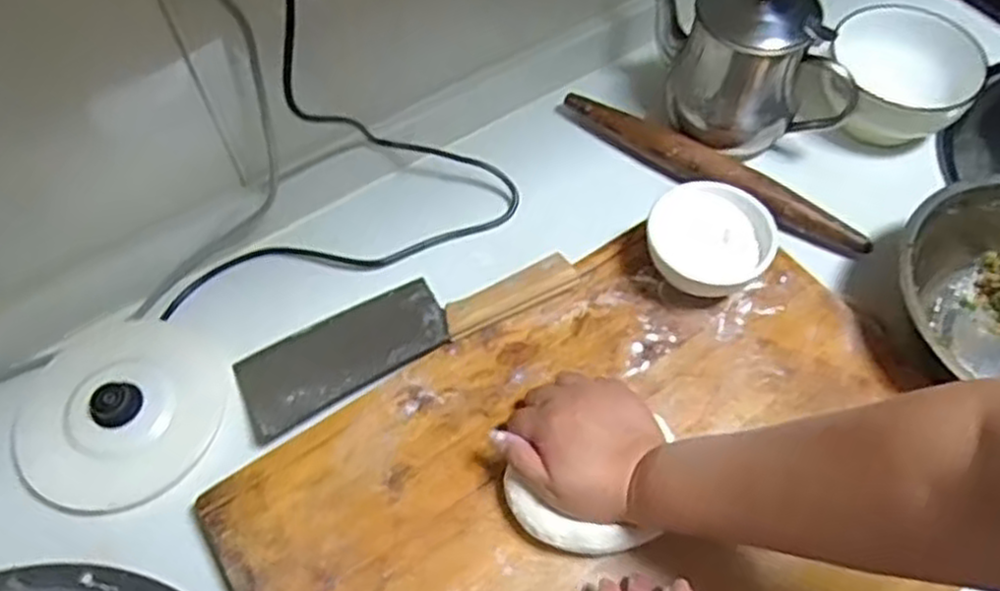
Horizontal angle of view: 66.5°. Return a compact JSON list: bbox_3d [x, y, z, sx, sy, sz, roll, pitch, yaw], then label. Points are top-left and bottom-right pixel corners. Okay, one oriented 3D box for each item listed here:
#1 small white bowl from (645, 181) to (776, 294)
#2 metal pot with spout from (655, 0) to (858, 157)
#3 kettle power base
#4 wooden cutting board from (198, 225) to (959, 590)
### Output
[{"bbox_3d":[0.168,-0.040,0.618,0.095,0.049,0.087,0,58,1],"label":"small white bowl"},{"bbox_3d":[0.217,-0.206,0.690,0.192,0.150,0.112,11,59,8],"label":"metal pot with spout"},{"bbox_3d":[-0.289,0.081,0.578,0.139,0.027,0.151,-8,59,-4],"label":"kettle power base"},{"bbox_3d":[0.084,0.147,0.537,0.476,0.028,0.342,-31,63,-17],"label":"wooden cutting board"}]

